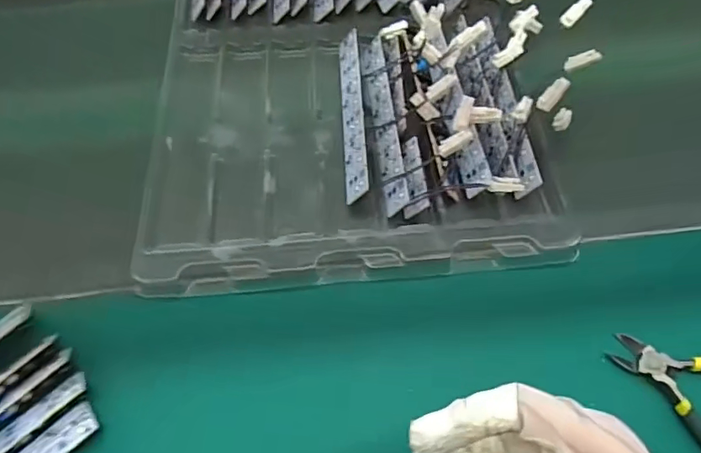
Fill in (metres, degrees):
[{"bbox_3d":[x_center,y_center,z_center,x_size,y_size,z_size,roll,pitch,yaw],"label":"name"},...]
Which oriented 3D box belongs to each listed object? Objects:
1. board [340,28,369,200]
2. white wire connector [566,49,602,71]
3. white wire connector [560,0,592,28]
[{"bbox_3d":[0.002,-0.101,0.420,0.023,0.005,0.187,-28,50,35],"label":"board"},{"bbox_3d":[0.184,-0.133,0.392,0.027,0.006,0.009,-18,58,20],"label":"white wire connector"},{"bbox_3d":[0.185,-0.176,0.403,0.027,0.006,0.011,-47,65,14],"label":"white wire connector"}]

